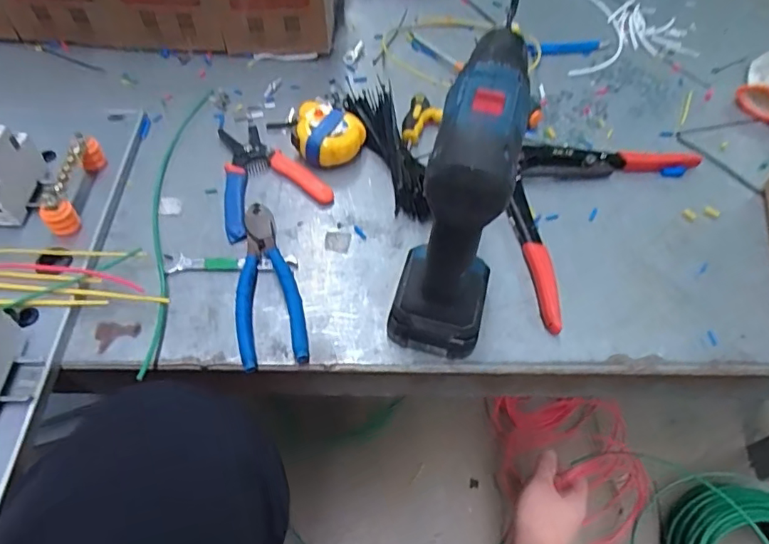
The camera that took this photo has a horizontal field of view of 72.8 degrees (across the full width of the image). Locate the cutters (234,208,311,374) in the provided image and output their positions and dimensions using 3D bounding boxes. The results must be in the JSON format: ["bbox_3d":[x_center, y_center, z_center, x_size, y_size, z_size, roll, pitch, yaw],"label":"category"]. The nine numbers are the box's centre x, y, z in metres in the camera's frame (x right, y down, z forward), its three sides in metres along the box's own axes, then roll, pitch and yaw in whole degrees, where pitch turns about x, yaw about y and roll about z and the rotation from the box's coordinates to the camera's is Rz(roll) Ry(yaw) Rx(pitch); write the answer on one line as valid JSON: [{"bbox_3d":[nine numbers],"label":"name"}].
[{"bbox_3d":[-0.104,0.007,0.454,0.053,0.019,0.157,-9,57,-12],"label":"cutters"}]

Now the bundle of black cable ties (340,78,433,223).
[{"bbox_3d":[0.005,-0.128,0.553,0.051,0.034,0.182,-10,57,-13],"label":"bundle of black cable ties"}]

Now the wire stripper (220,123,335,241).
[{"bbox_3d":[-0.137,-0.100,0.533,0.106,0.010,0.142,-28,63,-23],"label":"wire stripper"}]

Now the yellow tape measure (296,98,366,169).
[{"bbox_3d":[-0.058,-0.146,0.557,0.074,0.035,0.075,-1,54,-5],"label":"yellow tape measure"}]

